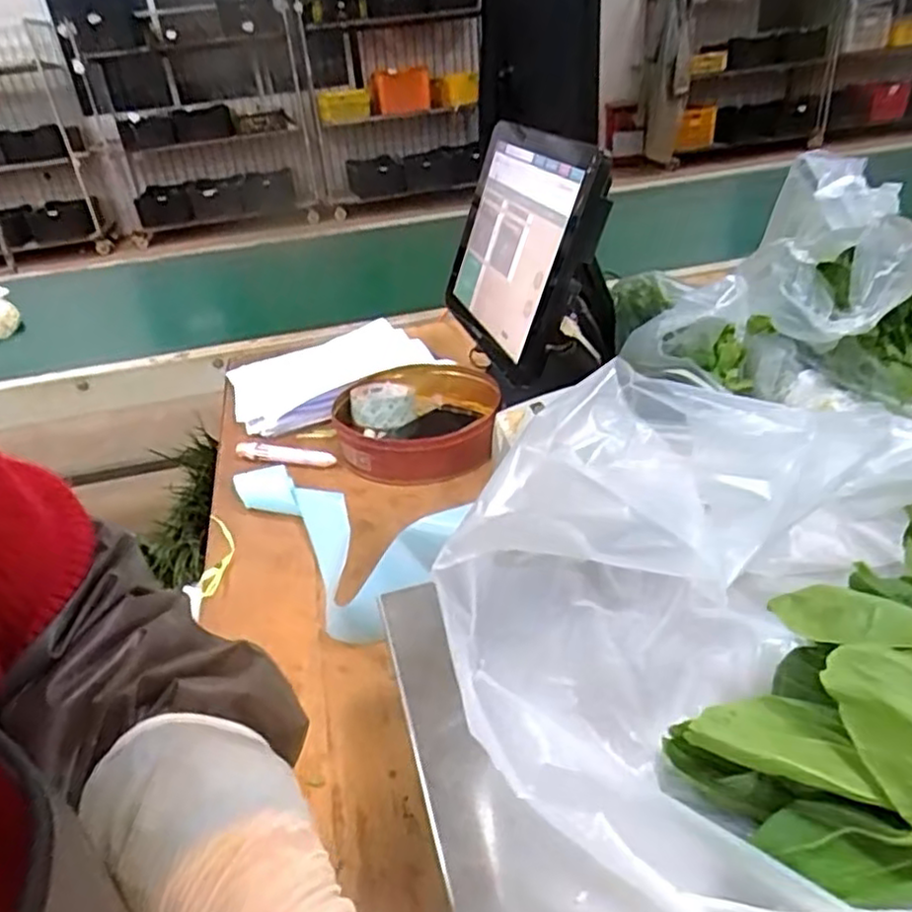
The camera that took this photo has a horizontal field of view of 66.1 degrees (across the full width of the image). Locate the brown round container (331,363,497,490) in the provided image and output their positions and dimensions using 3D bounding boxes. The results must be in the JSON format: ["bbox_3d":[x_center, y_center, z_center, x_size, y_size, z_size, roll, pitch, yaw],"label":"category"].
[{"bbox_3d":[-0.059,-0.044,1.008,0.226,0.084,0.235,-5,31,3],"label":"brown round container"}]

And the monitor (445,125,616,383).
[{"bbox_3d":[0.074,-0.298,0.980,0.041,0.284,0.368,6,27,-25],"label":"monitor"}]

